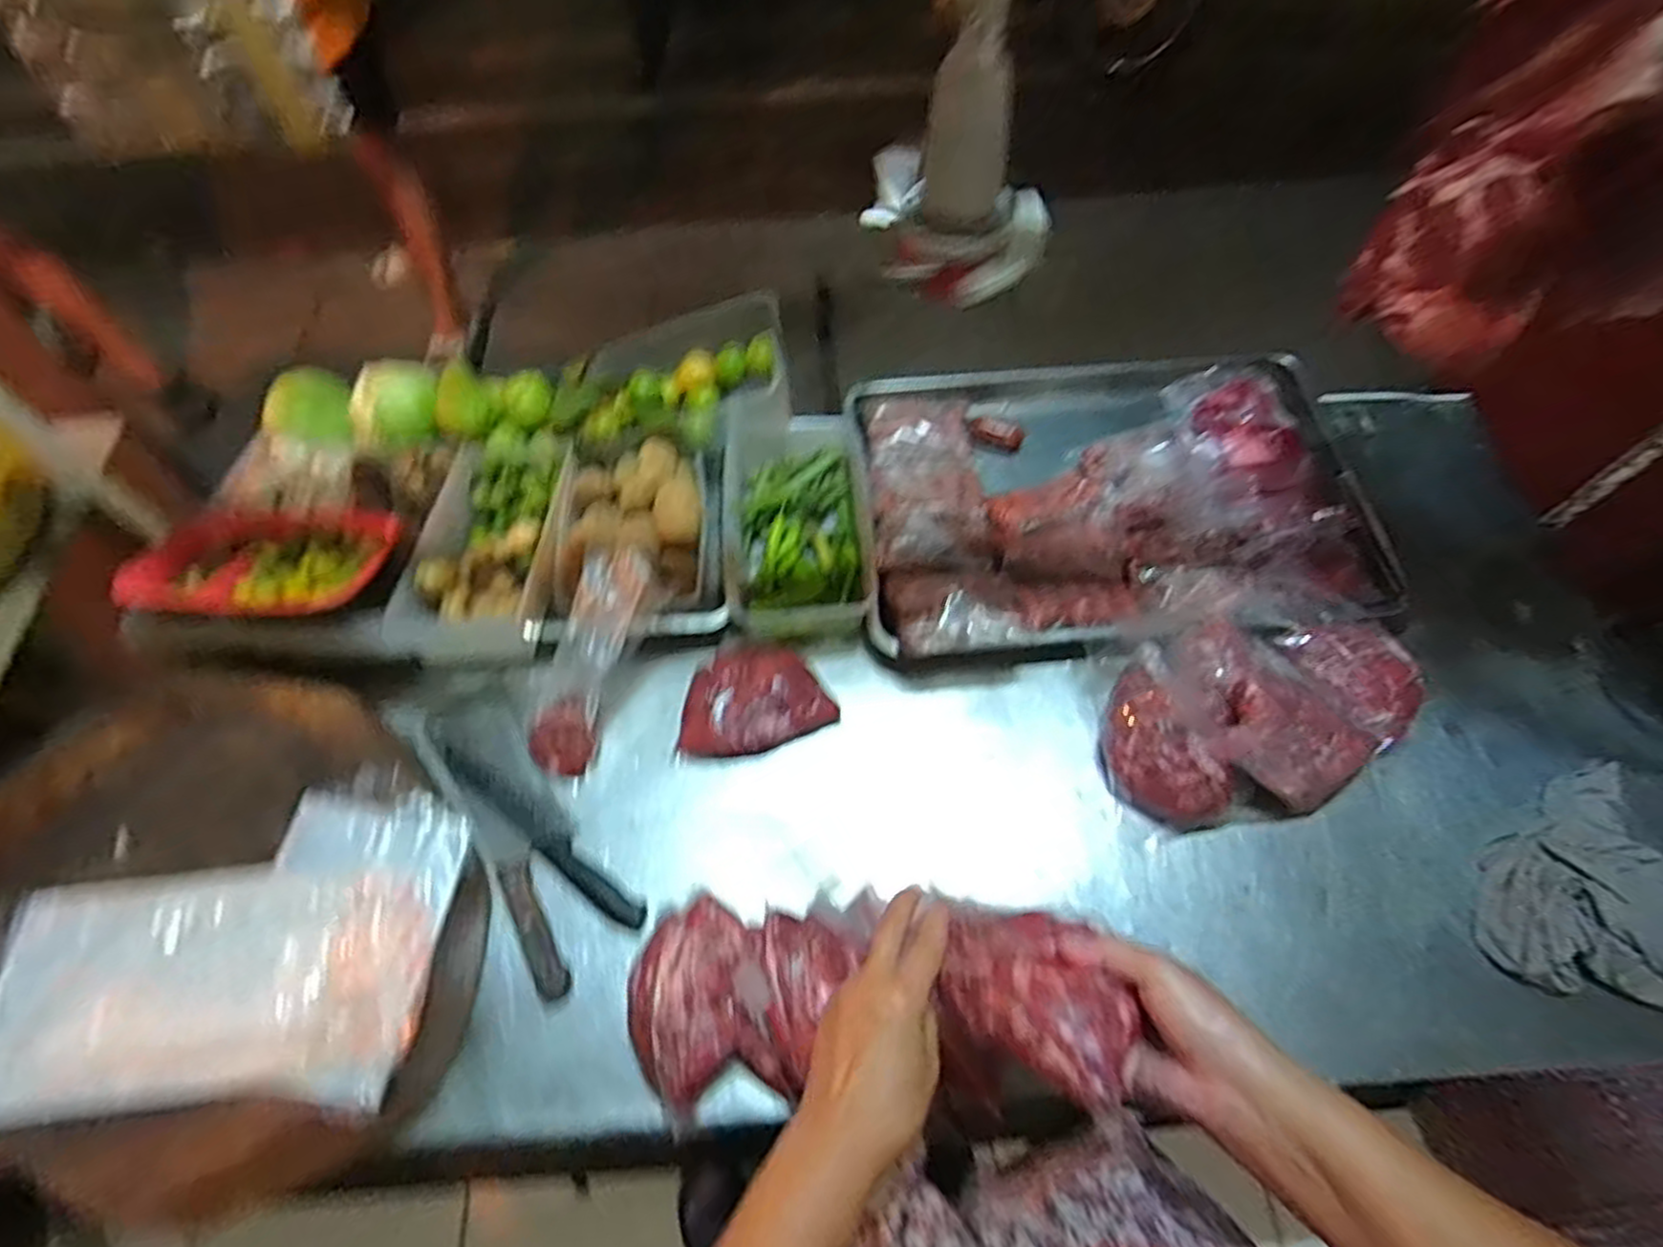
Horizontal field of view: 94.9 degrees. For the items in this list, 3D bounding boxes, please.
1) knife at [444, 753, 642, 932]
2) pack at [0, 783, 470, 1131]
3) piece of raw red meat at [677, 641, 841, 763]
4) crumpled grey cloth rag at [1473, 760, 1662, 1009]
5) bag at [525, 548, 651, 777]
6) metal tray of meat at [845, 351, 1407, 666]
[{"bbox_3d":[-0.281,0.199,0.746,0.268,0.013,0.042,35,67,17],"label":"knife"},{"bbox_3d":[-0.476,0.248,0.596,0.338,0.031,0.240,-2,62,-2],"label":"pack"},{"bbox_3d":[-0.080,0.078,0.795,0.164,0.049,0.114,-9,62,-5],"label":"piece of raw red meat"},{"bbox_3d":[0.672,0.232,0.684,0.184,0.031,0.205,-1,62,-1],"label":"crumpled grey cloth rag"},{"bbox_3d":[-0.239,0.036,0.770,0.074,0.058,0.241,24,98,12],"label":"bag"},{"bbox_3d":[0.321,-0.144,0.887,0.575,0.078,0.377,-5,62,-3],"label":"metal tray of meat"}]

